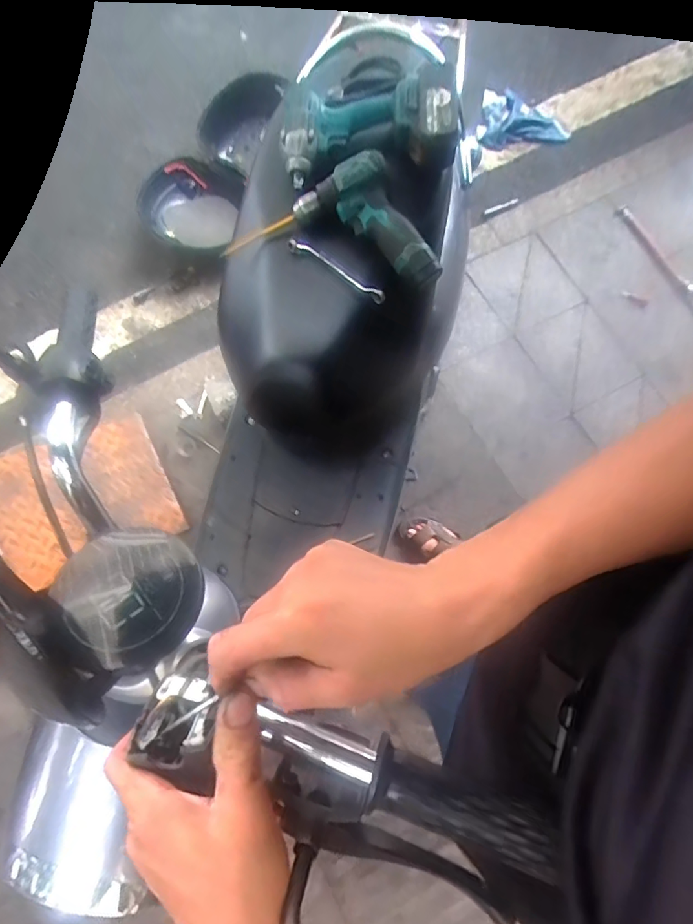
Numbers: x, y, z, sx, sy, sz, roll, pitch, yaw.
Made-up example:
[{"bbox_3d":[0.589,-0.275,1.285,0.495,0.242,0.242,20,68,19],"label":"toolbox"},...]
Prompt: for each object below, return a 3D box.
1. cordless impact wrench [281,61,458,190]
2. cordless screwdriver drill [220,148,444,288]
[{"bbox_3d":[0.028,-0.482,0.687,0.235,0.097,0.126,-4,74,-2],"label":"cordless impact wrench"},{"bbox_3d":[-0.001,-0.341,0.698,0.271,0.066,0.167,6,75,2],"label":"cordless screwdriver drill"}]

